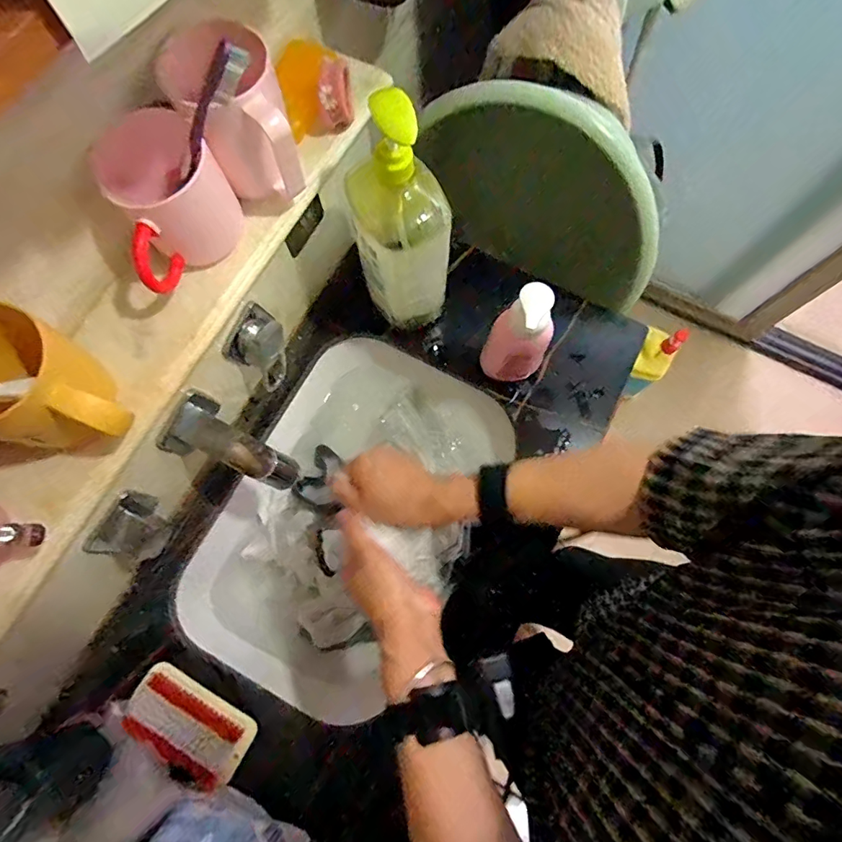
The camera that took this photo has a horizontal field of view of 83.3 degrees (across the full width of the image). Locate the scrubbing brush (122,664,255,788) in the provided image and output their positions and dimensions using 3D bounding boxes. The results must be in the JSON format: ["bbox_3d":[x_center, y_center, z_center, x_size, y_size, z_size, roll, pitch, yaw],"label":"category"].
[{"bbox_3d":[-0.241,0.313,0.490,0.131,0.032,0.059,30,76,9],"label":"scrubbing brush"}]

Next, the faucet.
[{"bbox_3d":[-0.184,0.024,0.475,0.129,0.048,0.066,25,75,8],"label":"faucet"}]

